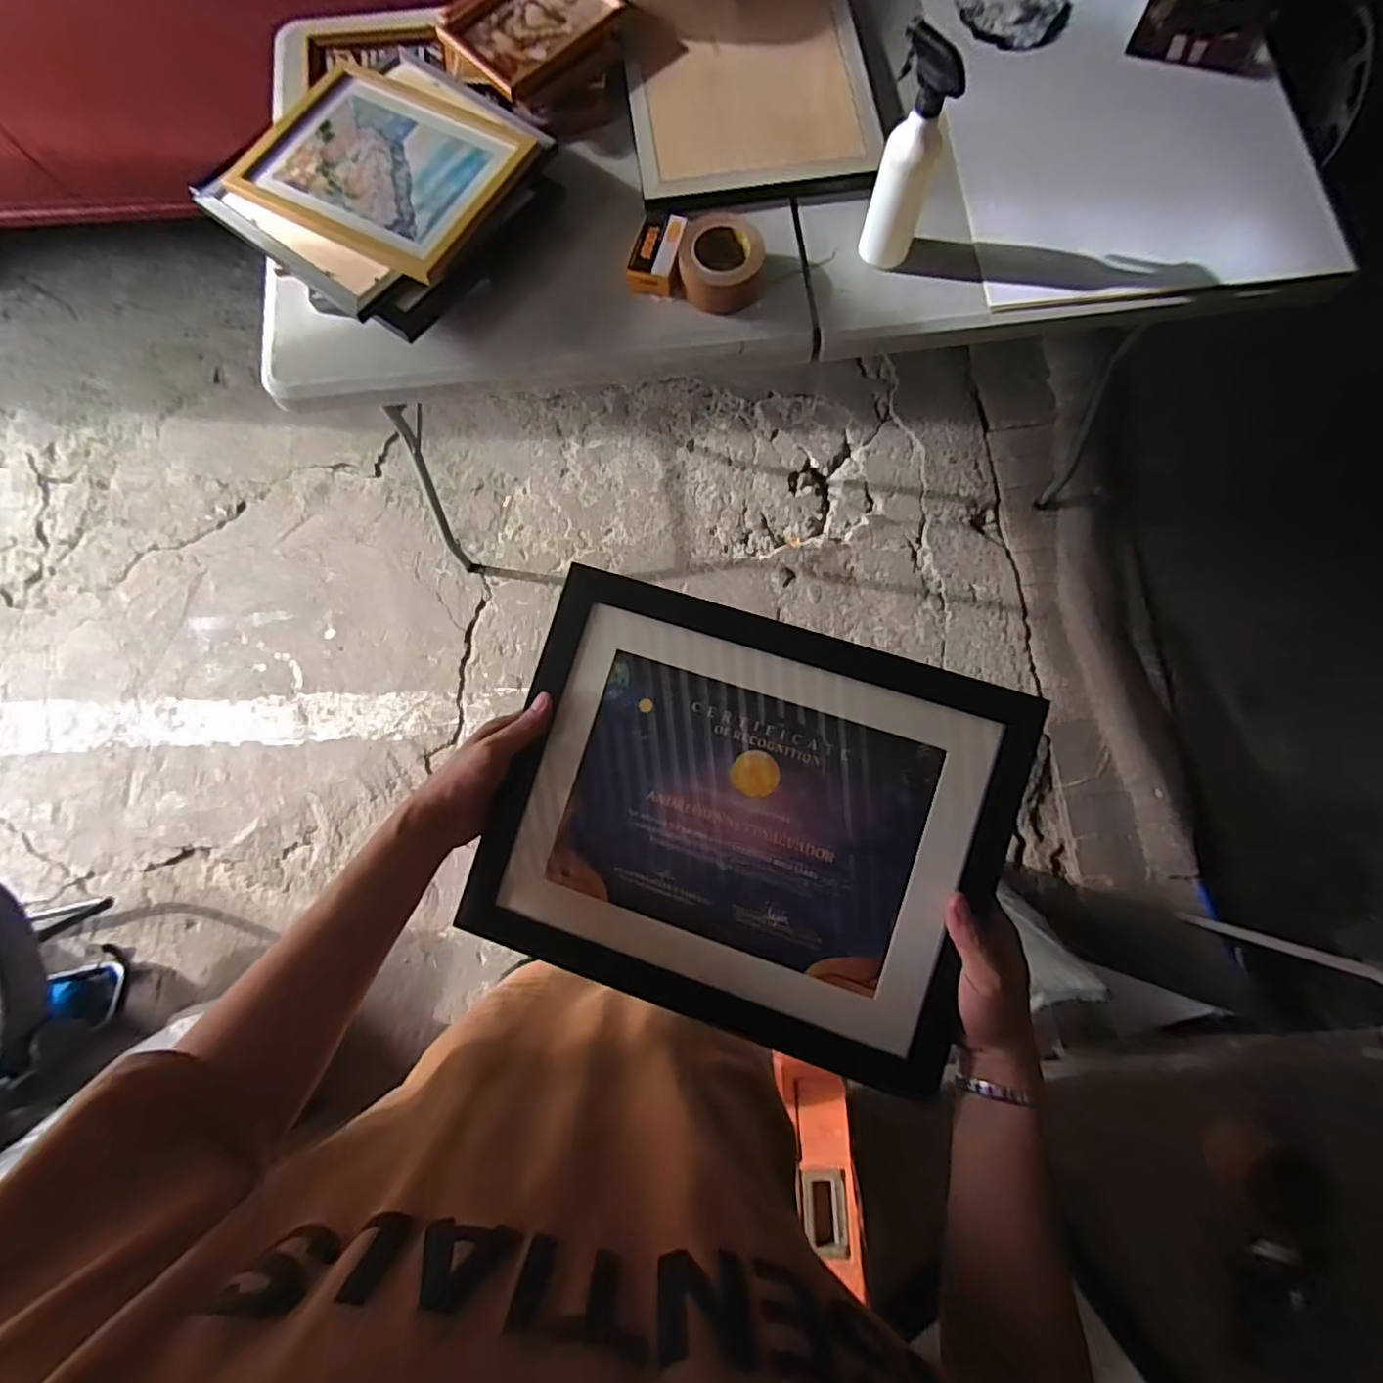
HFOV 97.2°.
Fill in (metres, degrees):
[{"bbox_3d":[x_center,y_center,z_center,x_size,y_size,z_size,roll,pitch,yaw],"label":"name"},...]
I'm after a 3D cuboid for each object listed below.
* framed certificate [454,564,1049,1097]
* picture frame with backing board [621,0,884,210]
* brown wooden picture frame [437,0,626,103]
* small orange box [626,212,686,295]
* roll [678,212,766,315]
[{"bbox_3d":[0.038,0.100,0.475,0.369,0.029,0.308,17,89,8],"label":"framed certificate"},{"bbox_3d":[0.081,-0.943,0.922,0.350,0.023,0.466,-6,79,-1],"label":"picture frame with backing board"},{"bbox_3d":[-0.245,-0.990,0.916,0.238,0.048,0.194,-42,82,-7],"label":"brown wooden picture frame"},{"bbox_3d":[-0.045,-0.619,0.853,0.064,0.030,0.110,16,80,4],"label":"small orange box"},{"bbox_3d":[0.040,-0.595,0.843,0.114,0.045,0.121,0,79,0],"label":"roll"}]

